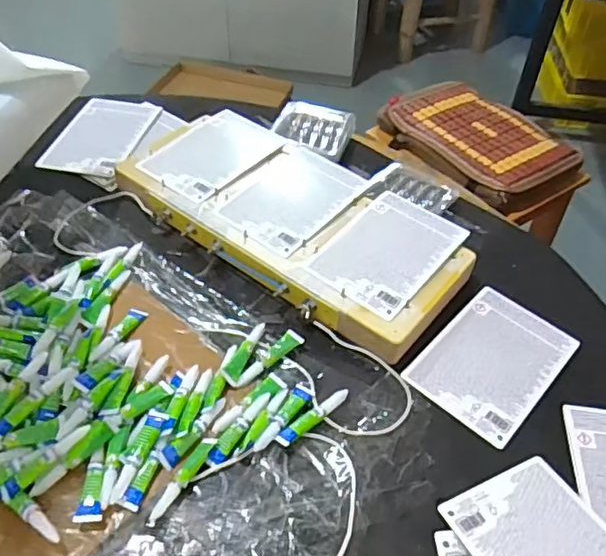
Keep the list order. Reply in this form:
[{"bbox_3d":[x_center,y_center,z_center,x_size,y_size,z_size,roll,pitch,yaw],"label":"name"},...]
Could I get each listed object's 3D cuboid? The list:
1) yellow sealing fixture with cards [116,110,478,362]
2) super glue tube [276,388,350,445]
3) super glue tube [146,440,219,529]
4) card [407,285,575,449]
[{"bbox_3d":[-0.011,-0.074,0.720,0.416,0.043,0.207,31,53,25],"label":"yellow sealing fixture with cards"},{"bbox_3d":[0.011,0.129,0.549,0.080,0.011,0.015,-31,55,-27],"label":"super glue tube"},{"bbox_3d":[-0.104,0.174,0.512,0.013,0.010,0.087,22,50,18],"label":"super glue tube"},{"bbox_3d":[0.196,0.082,0.610,0.116,0.004,0.172,34,54,27],"label":"card"}]

